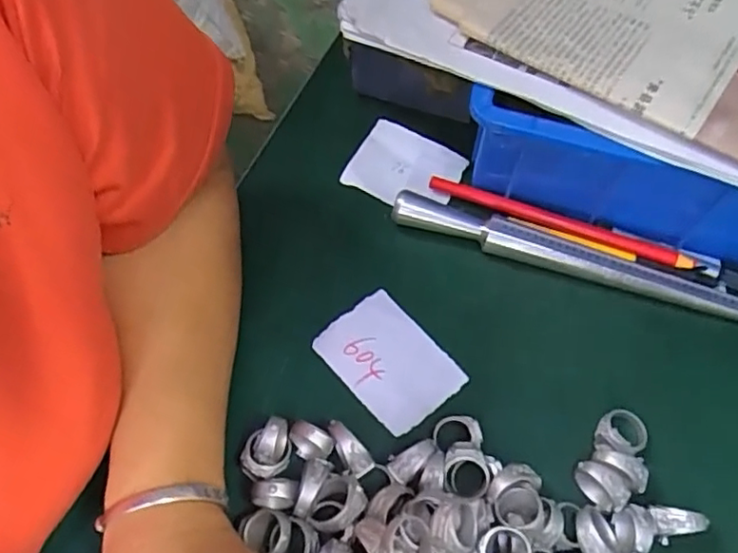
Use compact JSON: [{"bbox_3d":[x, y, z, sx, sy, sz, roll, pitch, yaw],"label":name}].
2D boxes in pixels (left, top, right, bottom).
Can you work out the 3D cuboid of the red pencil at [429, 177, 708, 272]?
[{"bbox_3d":[0.120,-0.035,0.374,0.171,0.006,0.011,21,67,12],"label":"red pencil"}]

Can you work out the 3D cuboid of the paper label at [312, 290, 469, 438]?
[{"bbox_3d":[0.011,0.049,0.348,0.055,0.004,0.075,-38,70,-17],"label":"paper label"}]

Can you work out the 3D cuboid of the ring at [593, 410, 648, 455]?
[{"bbox_3d":[0.136,0.084,0.320,0.025,0.011,0.025,15,66,9],"label":"ring"}]

